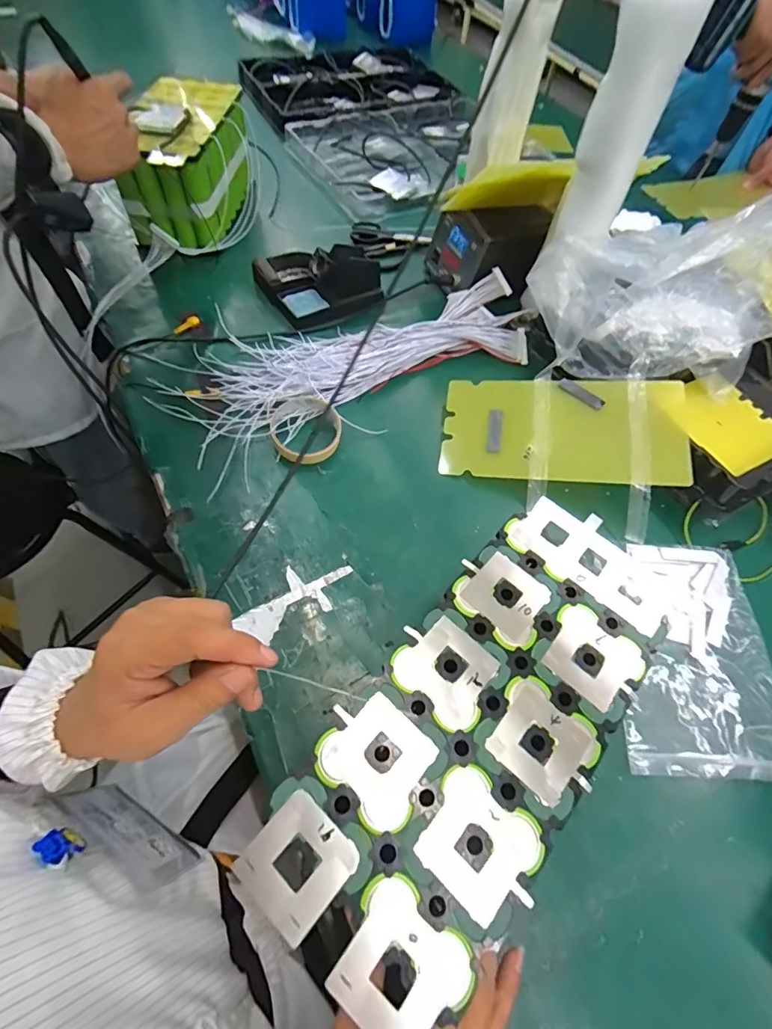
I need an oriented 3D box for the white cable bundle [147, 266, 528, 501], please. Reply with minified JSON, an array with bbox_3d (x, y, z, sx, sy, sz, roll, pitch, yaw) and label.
[{"bbox_3d":[-0.038,-0.218,0.626,0.481,0.032,0.226,-23,64,-16],"label":"white cable bundle"}]

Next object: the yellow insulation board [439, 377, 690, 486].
[{"bbox_3d":[0.207,-0.103,0.554,0.268,0.010,0.137,4,70,15],"label":"yellow insulation board"}]

